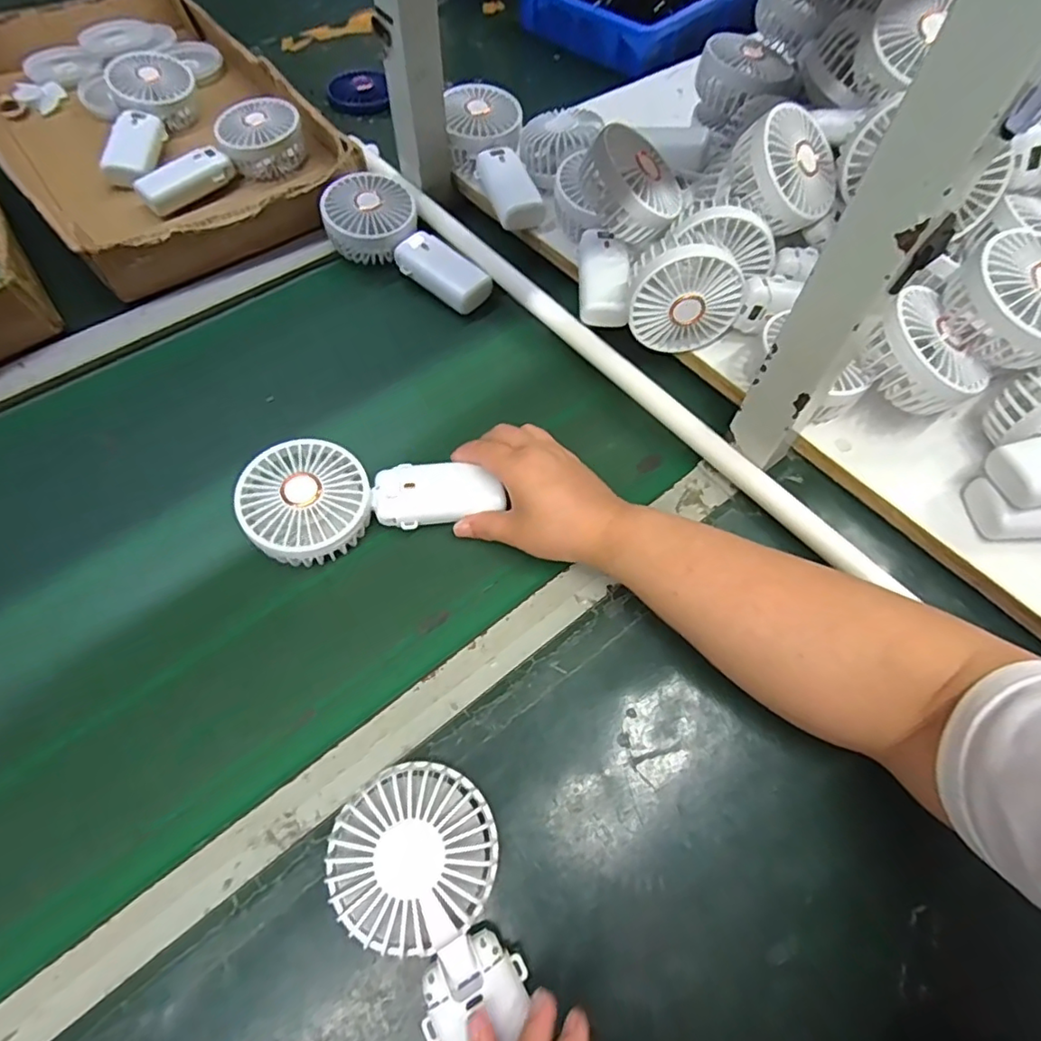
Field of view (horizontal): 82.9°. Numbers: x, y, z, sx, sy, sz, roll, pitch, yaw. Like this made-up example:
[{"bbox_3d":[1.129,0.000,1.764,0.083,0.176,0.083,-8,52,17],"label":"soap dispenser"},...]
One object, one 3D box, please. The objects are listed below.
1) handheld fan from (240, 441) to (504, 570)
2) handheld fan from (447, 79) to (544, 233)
[{"bbox_3d":[-0.107,-0.016,0.428,0.172,0.034,0.084,-5,64,-12],"label":"handheld fan"},{"bbox_3d":[-0.026,-0.356,0.581,0.077,0.055,0.167,-10,61,-6],"label":"handheld fan"}]

